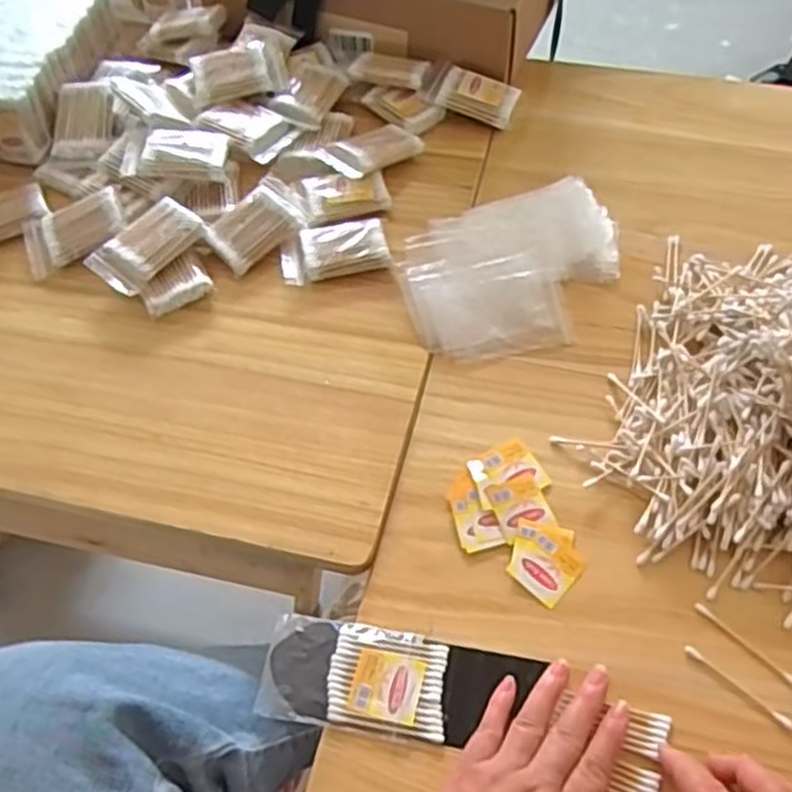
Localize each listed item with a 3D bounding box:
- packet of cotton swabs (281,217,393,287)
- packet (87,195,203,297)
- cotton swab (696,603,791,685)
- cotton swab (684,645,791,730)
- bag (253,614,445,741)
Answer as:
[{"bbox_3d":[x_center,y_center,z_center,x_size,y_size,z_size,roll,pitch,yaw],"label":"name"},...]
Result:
[{"bbox_3d":[-0.054,-0.129,0.686,0.092,0.012,0.057,-12,57,-4],"label":"packet of cotton swabs"},{"bbox_3d":[-0.216,-0.132,0.677,0.060,0.013,0.093,40,75,16],"label":"packet"},{"bbox_3d":[0.223,0.157,0.498,0.006,0.004,0.071,-41,63,-20],"label":"cotton swab"},{"bbox_3d":[0.210,0.178,0.482,0.072,0.004,0.006,37,67,24],"label":"cotton swab"},{"bbox_3d":[-0.026,0.177,0.497,0.115,0.005,0.063,7,58,8],"label":"bag"}]

